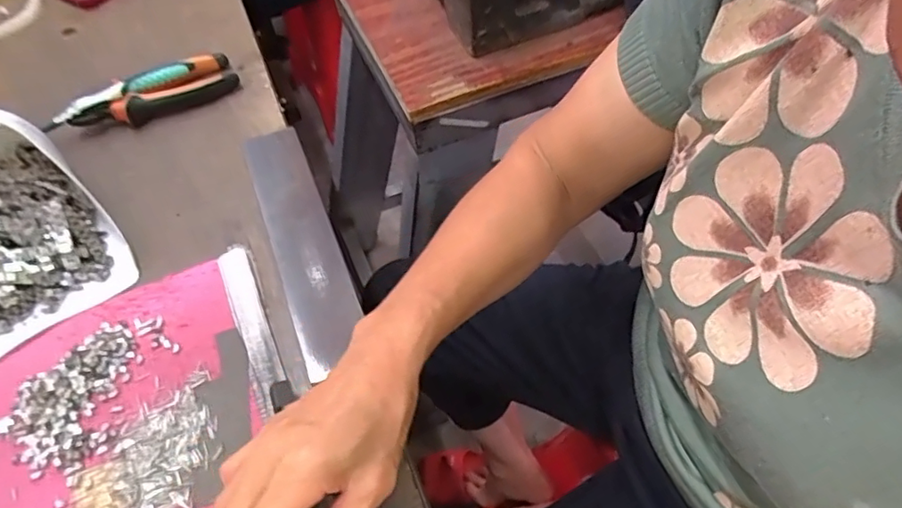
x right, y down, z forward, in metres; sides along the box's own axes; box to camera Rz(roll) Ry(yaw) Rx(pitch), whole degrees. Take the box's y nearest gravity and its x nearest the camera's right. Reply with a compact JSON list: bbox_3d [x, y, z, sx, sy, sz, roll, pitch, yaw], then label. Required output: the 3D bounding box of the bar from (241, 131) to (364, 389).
[{"bbox_3d":[-0.121,-0.020,0.452,0.050,0.009,0.235,-20,58,-10],"label":"bar"}]

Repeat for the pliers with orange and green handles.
[{"bbox_3d":[-0.294,-0.151,0.544,0.172,0.036,0.050,-25,59,-13],"label":"pliers with orange and green handles"}]

